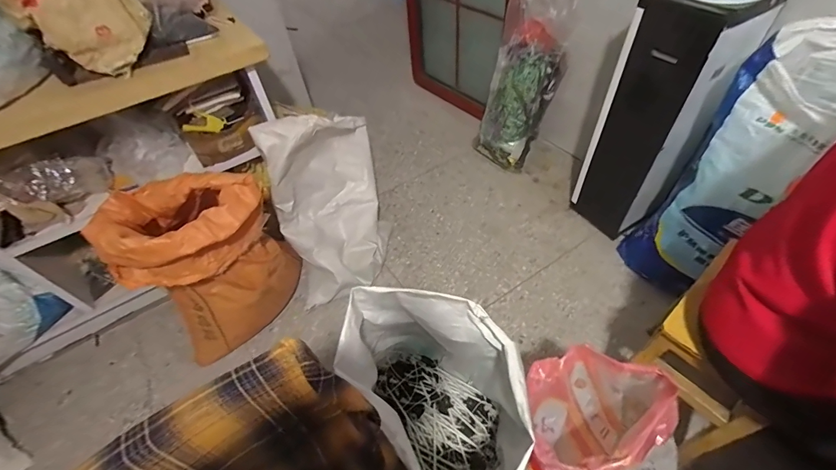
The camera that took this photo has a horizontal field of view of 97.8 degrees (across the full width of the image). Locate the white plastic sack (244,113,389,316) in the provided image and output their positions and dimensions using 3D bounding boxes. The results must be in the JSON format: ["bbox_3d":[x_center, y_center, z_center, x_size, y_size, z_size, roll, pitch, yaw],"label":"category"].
[{"bbox_3d":[-0.317,-0.134,1.334,0.368,0.574,0.503,-16,51,-8],"label":"white plastic sack"}]

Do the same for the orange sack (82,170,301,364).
[{"bbox_3d":[-0.601,0.091,1.109,0.392,0.547,0.292,-16,51,-8],"label":"orange sack"}]

